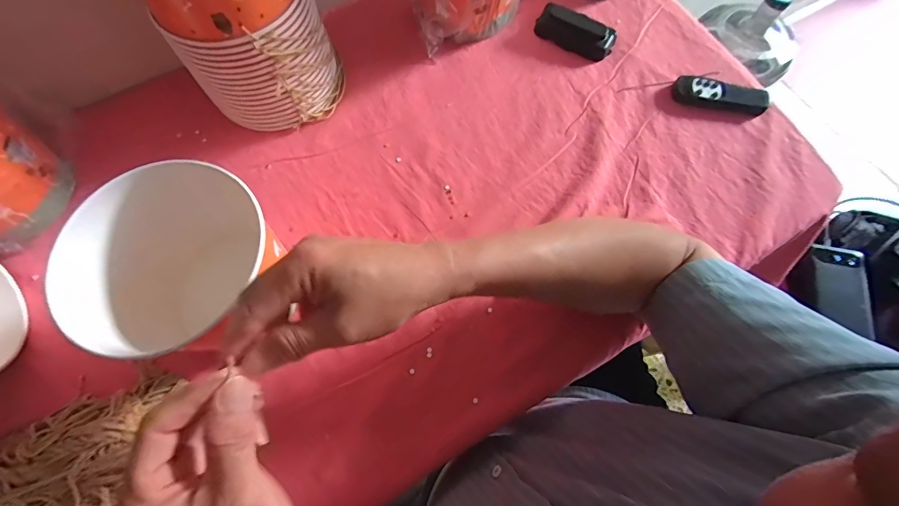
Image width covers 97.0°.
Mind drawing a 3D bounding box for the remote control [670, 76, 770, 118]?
[{"bbox_3d":[0.351,-0.204,0.514,0.118,0.016,0.034,16,72,5],"label":"remote control"}]

